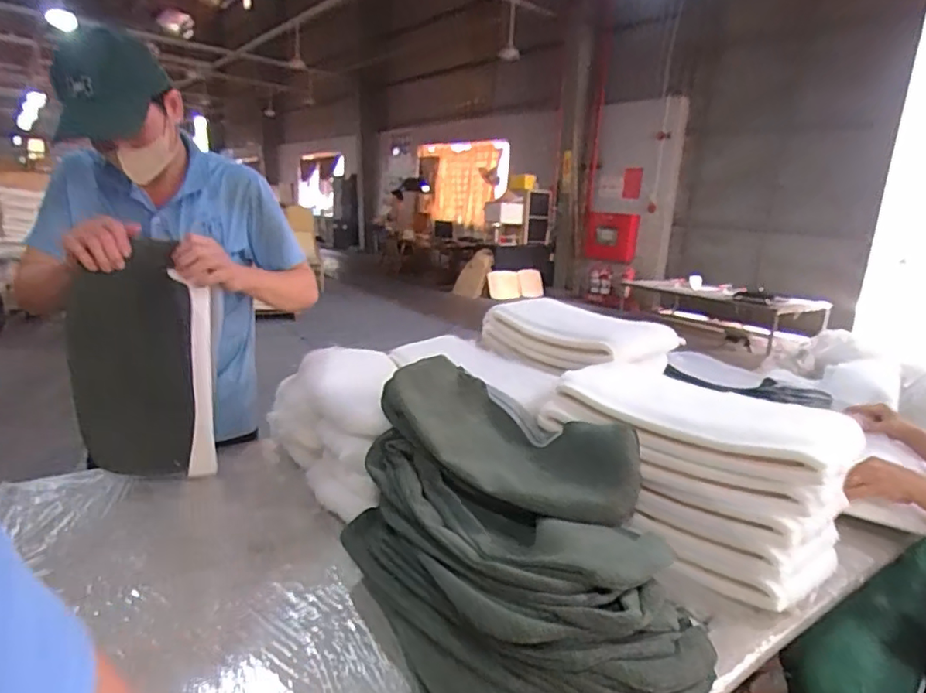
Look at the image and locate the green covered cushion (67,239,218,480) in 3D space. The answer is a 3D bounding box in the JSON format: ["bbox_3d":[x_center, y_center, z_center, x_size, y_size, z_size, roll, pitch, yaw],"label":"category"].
[{"bbox_3d":[-0.615,0.029,1.087,0.295,0.451,0.047,11,19,7],"label":"green covered cushion"}]

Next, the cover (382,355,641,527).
[{"bbox_3d":[0.080,0.134,0.947,0.413,0.150,0.258,12,16,30],"label":"cover"}]

